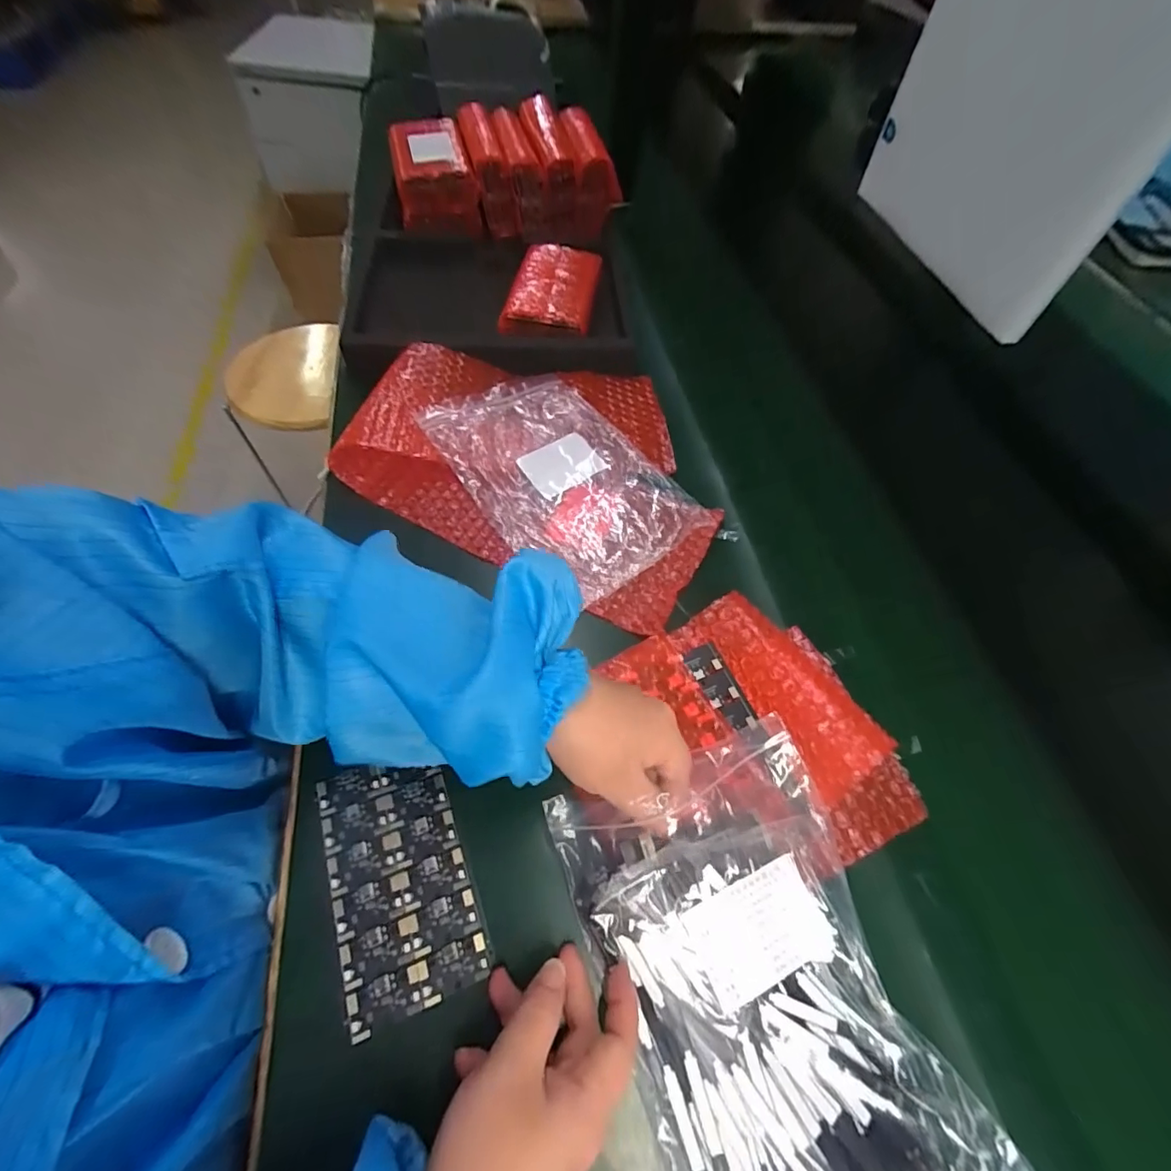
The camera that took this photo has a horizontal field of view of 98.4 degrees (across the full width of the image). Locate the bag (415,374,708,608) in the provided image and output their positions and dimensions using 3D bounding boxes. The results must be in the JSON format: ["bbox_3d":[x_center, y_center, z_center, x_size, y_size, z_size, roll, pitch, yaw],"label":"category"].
[{"bbox_3d":[-0.023,-0.102,0.447,0.151,0.021,0.236,-33,66,-20],"label":"bag"}]

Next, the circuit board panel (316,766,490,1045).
[{"bbox_3d":[-0.109,0.167,0.293,0.072,0.004,0.130,-18,62,-13],"label":"circuit board panel"}]

